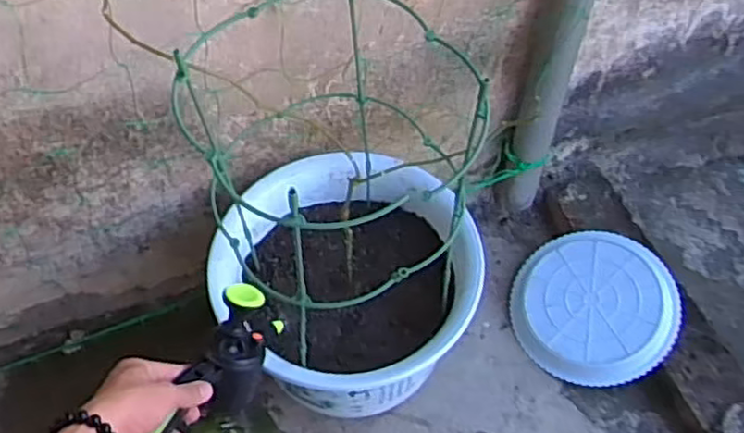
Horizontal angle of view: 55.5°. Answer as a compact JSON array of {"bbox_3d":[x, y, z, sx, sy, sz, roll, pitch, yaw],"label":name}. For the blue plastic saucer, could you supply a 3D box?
[{"bbox_3d":[0.334,0.135,1.072,0.241,0.028,0.229,-6,64,13],"label":"blue plastic saucer"}]

